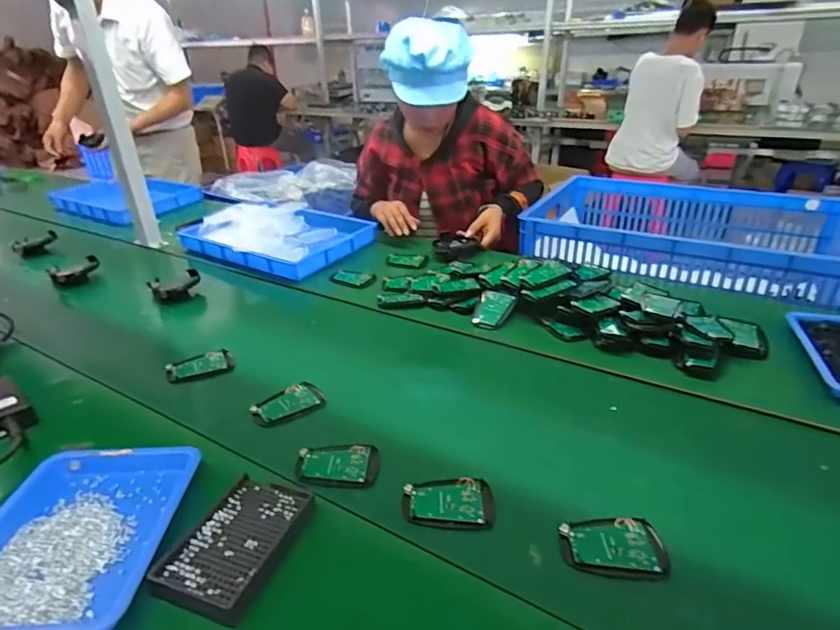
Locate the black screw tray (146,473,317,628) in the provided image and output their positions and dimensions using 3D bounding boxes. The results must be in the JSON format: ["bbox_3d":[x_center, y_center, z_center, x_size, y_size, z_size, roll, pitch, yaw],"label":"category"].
[{"bbox_3d":[-0.174,0.222,0.479,0.097,0.028,0.137,7,30,18],"label":"black screw tray"}]

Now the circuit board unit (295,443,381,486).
[{"bbox_3d":[-0.097,0.178,0.590,0.096,0.010,0.060,0,28,5],"label":"circuit board unit"}]

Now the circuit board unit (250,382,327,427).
[{"bbox_3d":[-0.186,0.125,0.696,0.098,0.010,0.061,-16,31,-23],"label":"circuit board unit"}]

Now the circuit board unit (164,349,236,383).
[{"bbox_3d":[-0.347,0.081,0.780,0.097,0.022,0.044,-11,29,-15],"label":"circuit board unit"}]

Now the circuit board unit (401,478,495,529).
[{"bbox_3d":[0.031,0.204,0.535,0.096,0.010,0.061,-1,28,2],"label":"circuit board unit"}]

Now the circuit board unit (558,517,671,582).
[{"bbox_3d":[0.190,0.227,0.488,0.095,0.017,0.062,3,29,10],"label":"circuit board unit"}]

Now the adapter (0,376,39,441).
[{"bbox_3d":[-0.571,0.123,0.673,0.133,0.030,0.052,21,36,37],"label":"adapter"}]

